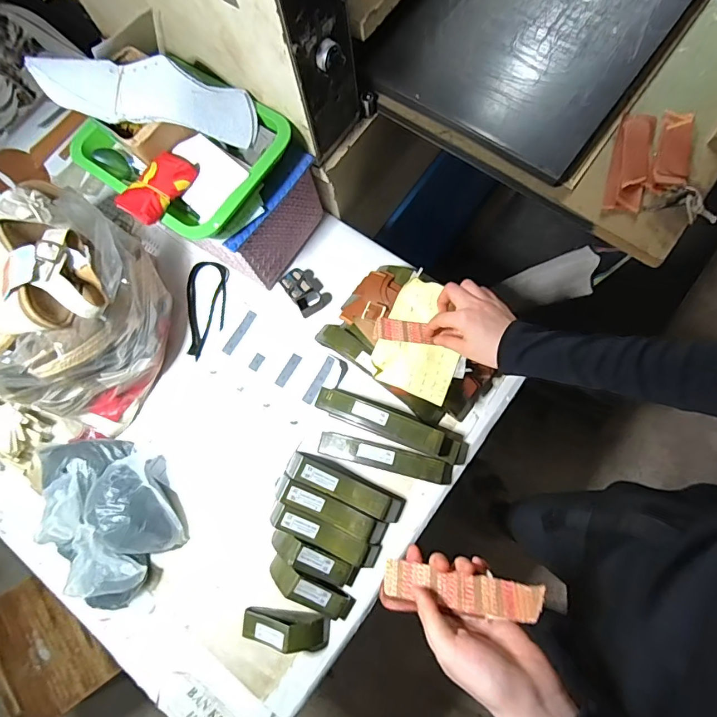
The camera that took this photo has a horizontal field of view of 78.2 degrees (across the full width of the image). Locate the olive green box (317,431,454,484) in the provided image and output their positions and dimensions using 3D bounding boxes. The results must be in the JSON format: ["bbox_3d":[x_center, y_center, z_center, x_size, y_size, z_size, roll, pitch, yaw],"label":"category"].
[{"bbox_3d":[0.038,0.141,0.624,0.190,0.029,0.033,14,78,9],"label":"olive green box"}]

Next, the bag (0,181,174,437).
[{"bbox_3d":[-0.398,-0.067,0.591,0.226,0.208,0.263,29,80,11],"label":"bag"}]

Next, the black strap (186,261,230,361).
[{"bbox_3d":[-0.247,-0.080,0.705,0.067,0.017,0.160,1,76,6],"label":"black strap"}]

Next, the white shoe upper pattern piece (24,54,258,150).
[{"bbox_3d":[-0.247,-0.311,0.521,0.249,0.049,0.071,7,71,-11],"label":"white shoe upper pattern piece"}]

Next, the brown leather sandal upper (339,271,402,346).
[{"bbox_3d":[0.021,-0.079,0.622,0.030,0.079,0.096,34,87,-32],"label":"brown leather sandal upper"}]

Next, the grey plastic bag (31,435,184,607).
[{"bbox_3d":[-0.330,0.204,0.591,0.140,0.089,0.227,-25,75,-2],"label":"grey plastic bag"}]

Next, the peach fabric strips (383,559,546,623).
[{"bbox_3d":[0.088,0.199,0.380,0.132,0.008,0.030,2,45,17],"label":"peach fabric strips"}]

